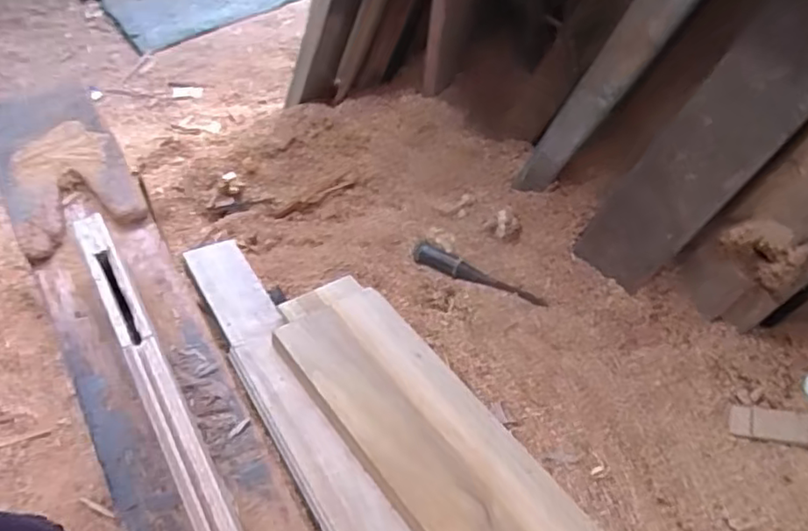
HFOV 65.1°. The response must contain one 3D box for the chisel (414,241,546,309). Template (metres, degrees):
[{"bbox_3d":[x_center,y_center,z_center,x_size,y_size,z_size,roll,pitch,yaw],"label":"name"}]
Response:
[{"bbox_3d":[0.133,0.017,1.139,0.257,0.025,0.042,24,59,19],"label":"chisel"}]

